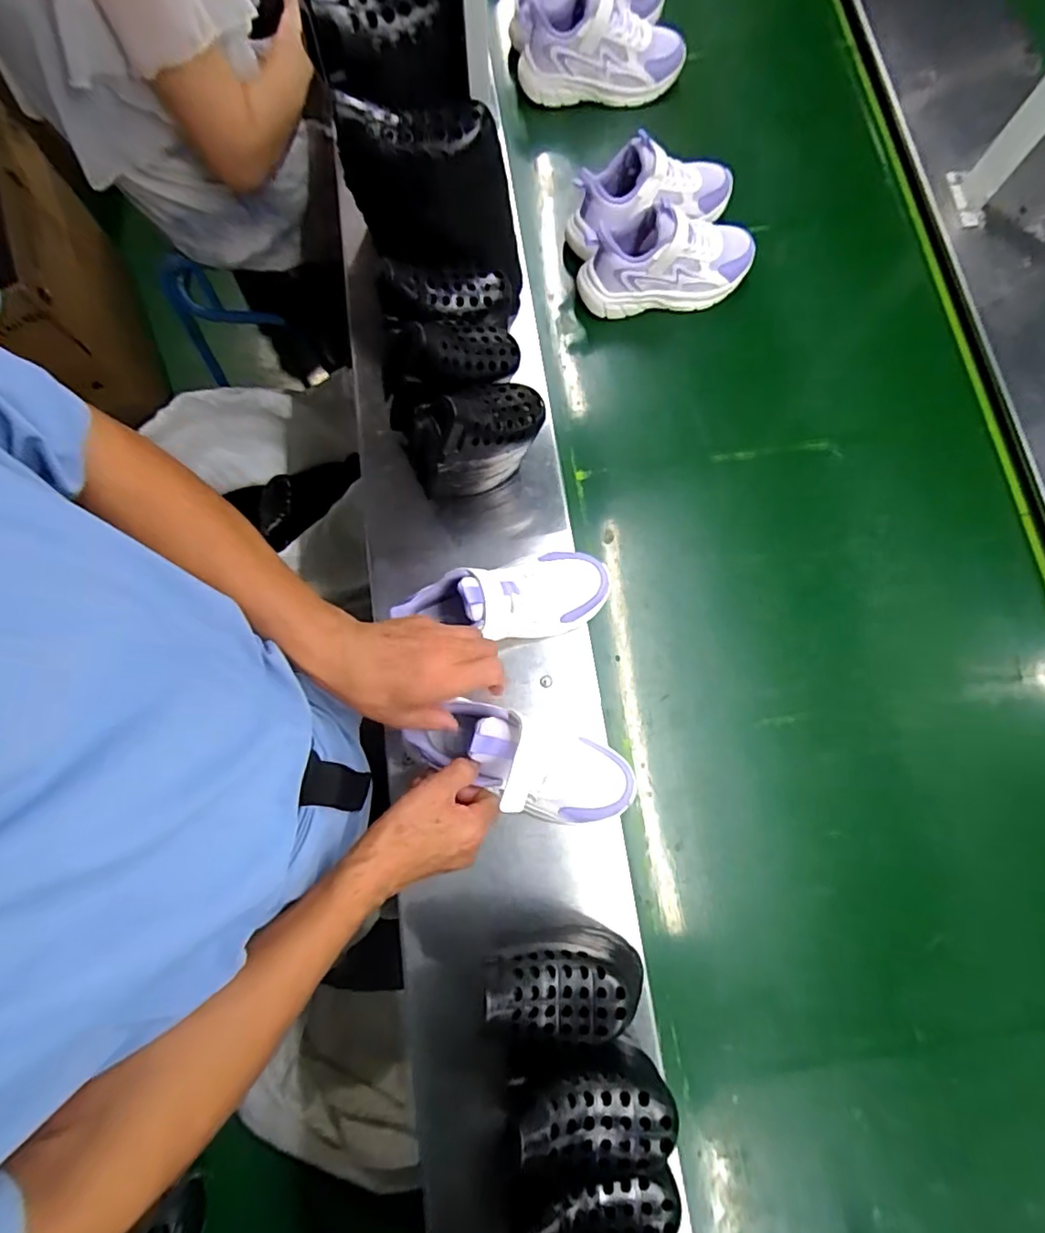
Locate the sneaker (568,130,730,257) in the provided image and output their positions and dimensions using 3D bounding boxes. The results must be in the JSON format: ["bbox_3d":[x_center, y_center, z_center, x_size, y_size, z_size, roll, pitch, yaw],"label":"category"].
[{"bbox_3d":[0.174,-0.545,0.742,0.231,0.116,0.092,-26,78,-6],"label":"sneaker"}]

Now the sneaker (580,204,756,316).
[{"bbox_3d":[0.192,-0.459,0.719,0.223,0.106,0.092,-20,77,-5],"label":"sneaker"}]

